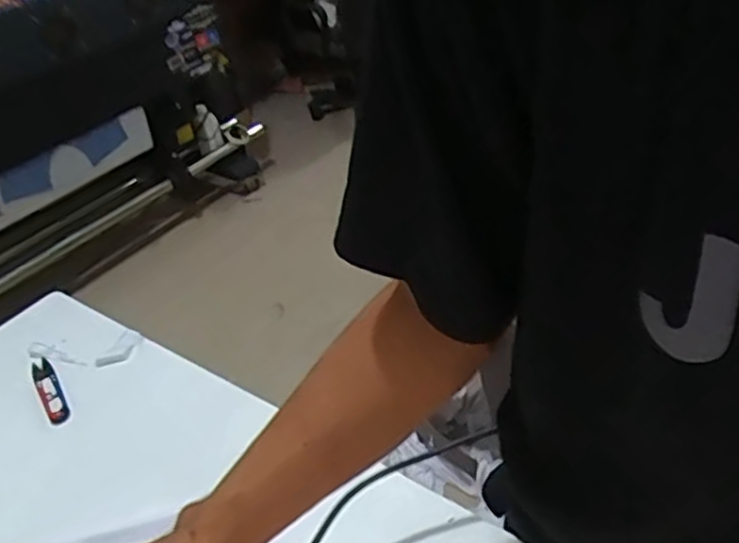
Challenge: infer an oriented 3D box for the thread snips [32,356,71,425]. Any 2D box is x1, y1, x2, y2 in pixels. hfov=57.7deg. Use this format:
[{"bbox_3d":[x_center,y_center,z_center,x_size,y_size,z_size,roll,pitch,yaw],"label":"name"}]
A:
[{"bbox_3d":[-0.368,0.136,0.771,0.024,0.015,0.128,-26,40,-24],"label":"thread snips"}]

